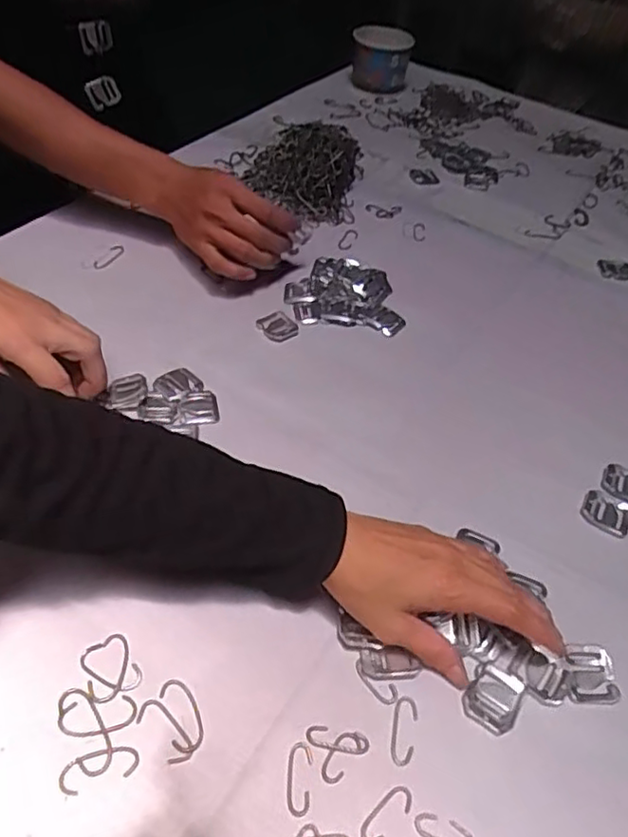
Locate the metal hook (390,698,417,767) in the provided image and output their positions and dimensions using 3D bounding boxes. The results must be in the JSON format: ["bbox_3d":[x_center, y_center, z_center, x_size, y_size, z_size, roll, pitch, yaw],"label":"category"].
[{"bbox_3d":[0.051,0.177,0.355,0.013,0.004,0.036,14,48,6],"label":"metal hook"}]

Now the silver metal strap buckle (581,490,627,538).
[{"bbox_3d":[0.221,0.071,0.471,0.034,0.004,0.033,27,51,16],"label":"silver metal strap buckle"}]

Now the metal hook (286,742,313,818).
[{"bbox_3d":[-0.008,0.191,0.334,0.014,0.004,0.035,6,48,-2],"label":"metal hook"}]

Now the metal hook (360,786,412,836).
[{"bbox_3d":[0.038,0.206,0.327,0.035,0.004,0.013,-29,58,-29],"label":"metal hook"}]

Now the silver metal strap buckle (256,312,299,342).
[{"bbox_3d":[-0.033,-0.084,0.576,0.032,0.006,0.033,-31,58,-29],"label":"silver metal strap buckle"}]

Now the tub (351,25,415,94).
[{"bbox_3d":[0.103,-0.551,0.969,0.087,0.080,0.090,12,48,4],"label":"tub"}]

